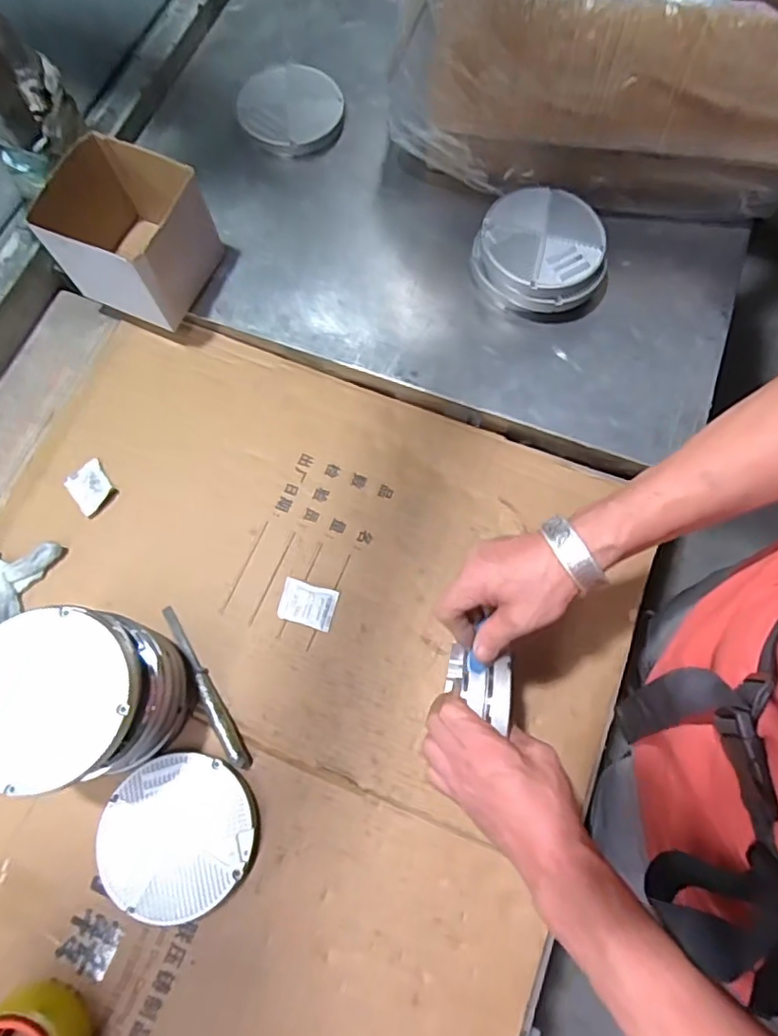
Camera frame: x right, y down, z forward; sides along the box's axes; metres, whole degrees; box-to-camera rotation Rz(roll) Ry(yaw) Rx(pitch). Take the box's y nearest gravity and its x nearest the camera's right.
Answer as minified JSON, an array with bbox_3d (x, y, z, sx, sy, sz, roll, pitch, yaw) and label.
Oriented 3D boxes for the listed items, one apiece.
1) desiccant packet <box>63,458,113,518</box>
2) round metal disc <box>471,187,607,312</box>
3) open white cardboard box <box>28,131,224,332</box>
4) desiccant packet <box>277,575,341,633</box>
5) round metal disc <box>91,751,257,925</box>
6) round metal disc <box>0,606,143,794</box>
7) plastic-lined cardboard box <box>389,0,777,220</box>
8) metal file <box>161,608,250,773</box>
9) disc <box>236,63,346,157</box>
[{"bbox_3d":[-0.335,-0.035,0.657,0.043,0.008,0.055,-37,76,-11],"label":"desiccant packet"},{"bbox_3d":[0.174,-0.308,0.689,0.143,0.076,0.126,1,71,0],"label":"round metal disc"},{"bbox_3d":[-0.279,-0.314,0.658,0.136,0.110,0.134,19,72,6],"label":"open white cardboard box"},{"bbox_3d":[-0.086,0.091,0.621,0.058,0.007,0.045,15,73,5],"label":"desiccant packet"},{"bbox_3d":[-0.198,0.295,0.546,0.141,0.020,0.133,0,73,0],"label":"round metal disc"},{"bbox_3d":[-0.271,0.140,0.461,0.138,0.019,0.132,0,73,0],"label":"round metal disc"},{"bbox_3d":[0.263,-0.560,0.680,0.485,0.227,0.286,7,71,2],"label":"plastic-lined cardboard box"},{"bbox_3d":[-0.187,0.167,0.586,0.017,0.017,0.180,-31,75,-9],"label":"metal file"},{"bbox_3d":[-0.131,-0.543,0.776,0.136,0.023,0.136,0,73,0],"label":"disc"}]

